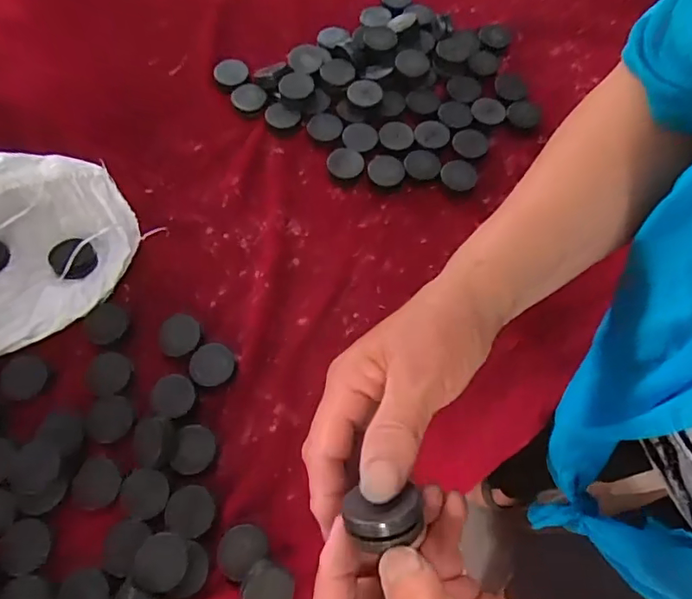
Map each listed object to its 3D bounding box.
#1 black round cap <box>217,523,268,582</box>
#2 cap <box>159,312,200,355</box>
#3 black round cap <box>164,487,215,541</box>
[{"bbox_3d":[-0.070,0.165,0.343,0.033,0.007,0.028,-37,73,-16],"label":"black round cap"},{"bbox_3d":[-0.129,0.027,0.400,0.030,0.004,0.033,1,67,-2],"label":"cap"},{"bbox_3d":[-0.105,0.142,0.347,0.031,0.006,0.031,1,67,-2],"label":"black round cap"}]

